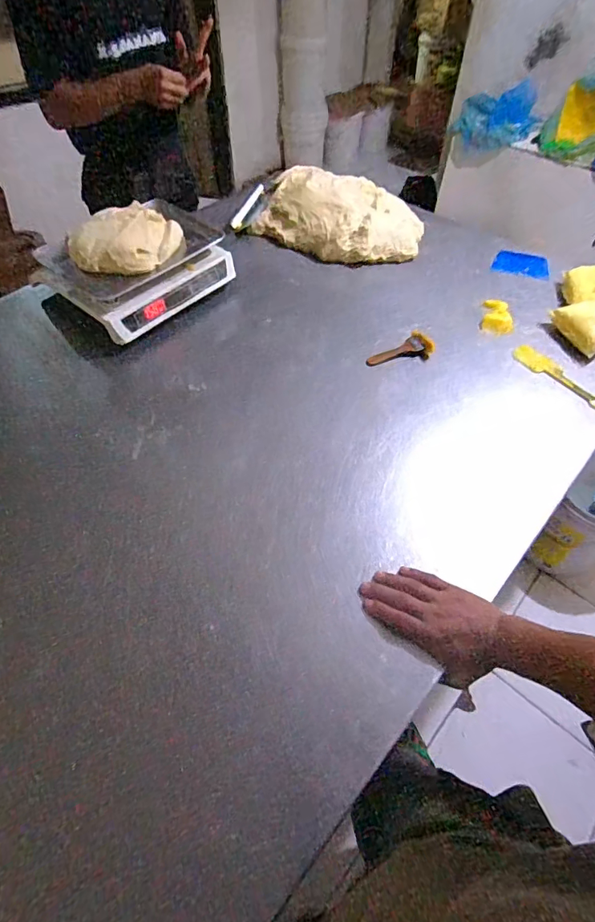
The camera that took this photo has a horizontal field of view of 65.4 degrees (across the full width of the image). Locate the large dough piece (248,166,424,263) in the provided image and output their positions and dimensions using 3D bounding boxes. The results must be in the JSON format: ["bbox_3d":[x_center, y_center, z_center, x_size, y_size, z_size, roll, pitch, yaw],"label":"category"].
[{"bbox_3d":[0.103,-0.574,1.094,0.367,0.098,0.203,30,59,21],"label":"large dough piece"}]

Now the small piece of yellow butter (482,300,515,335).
[{"bbox_3d":[0.411,-0.296,0.944,0.059,0.027,0.081,13,55,7],"label":"small piece of yellow butter"}]

